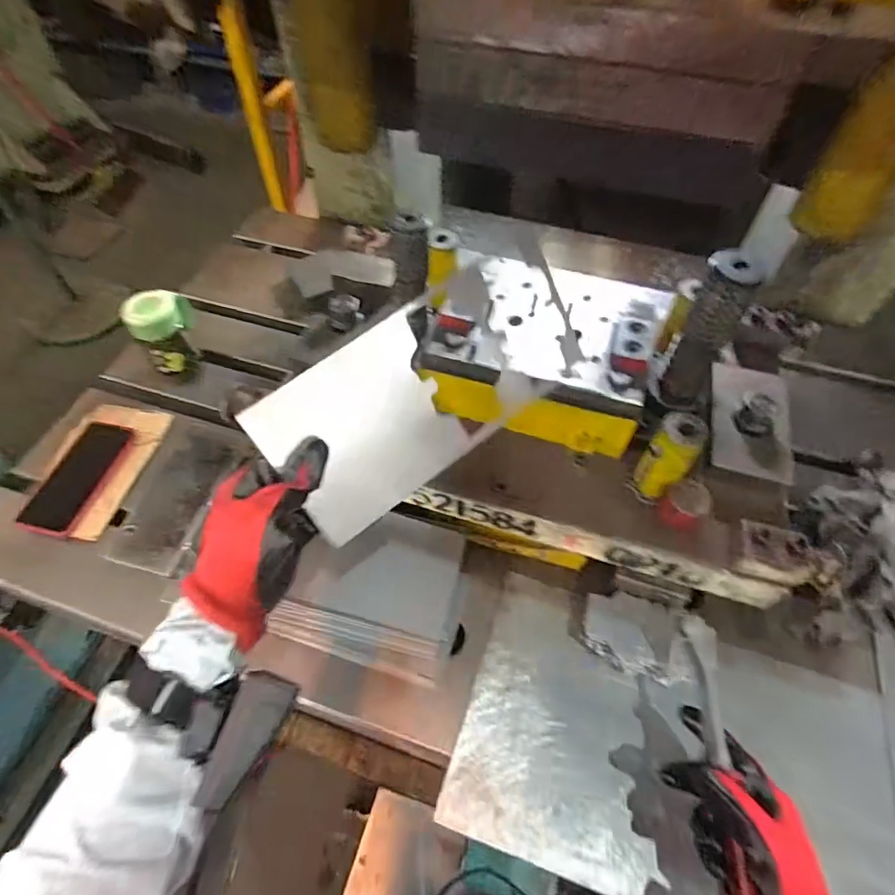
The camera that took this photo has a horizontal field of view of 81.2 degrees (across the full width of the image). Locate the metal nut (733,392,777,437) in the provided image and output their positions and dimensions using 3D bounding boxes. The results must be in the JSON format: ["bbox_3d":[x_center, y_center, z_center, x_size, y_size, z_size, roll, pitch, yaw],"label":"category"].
[{"bbox_3d":[0.329,-0.034,0.555,0.039,0.022,0.043,33,61,20],"label":"metal nut"}]

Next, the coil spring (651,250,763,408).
[{"bbox_3d":[0.244,-0.105,0.501,0.048,0.155,0.040,33,61,20],"label":"coil spring"}]

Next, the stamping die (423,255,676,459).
[{"bbox_3d":[0.109,-0.117,0.583,0.235,0.080,0.198,12,55,7],"label":"stamping die"}]

